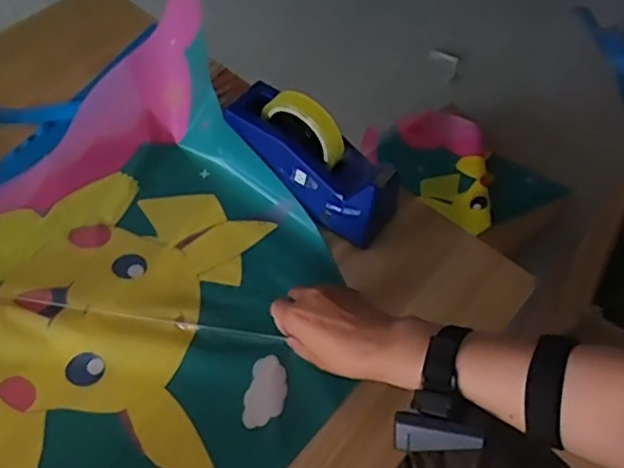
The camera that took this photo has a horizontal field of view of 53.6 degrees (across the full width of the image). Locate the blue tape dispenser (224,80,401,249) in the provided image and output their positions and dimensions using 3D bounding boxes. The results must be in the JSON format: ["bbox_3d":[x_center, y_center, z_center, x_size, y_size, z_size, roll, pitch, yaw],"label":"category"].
[{"bbox_3d":[0.003,-0.083,0.680,0.212,0.126,0.068,43,62,2],"label":"blue tape dispenser"}]

